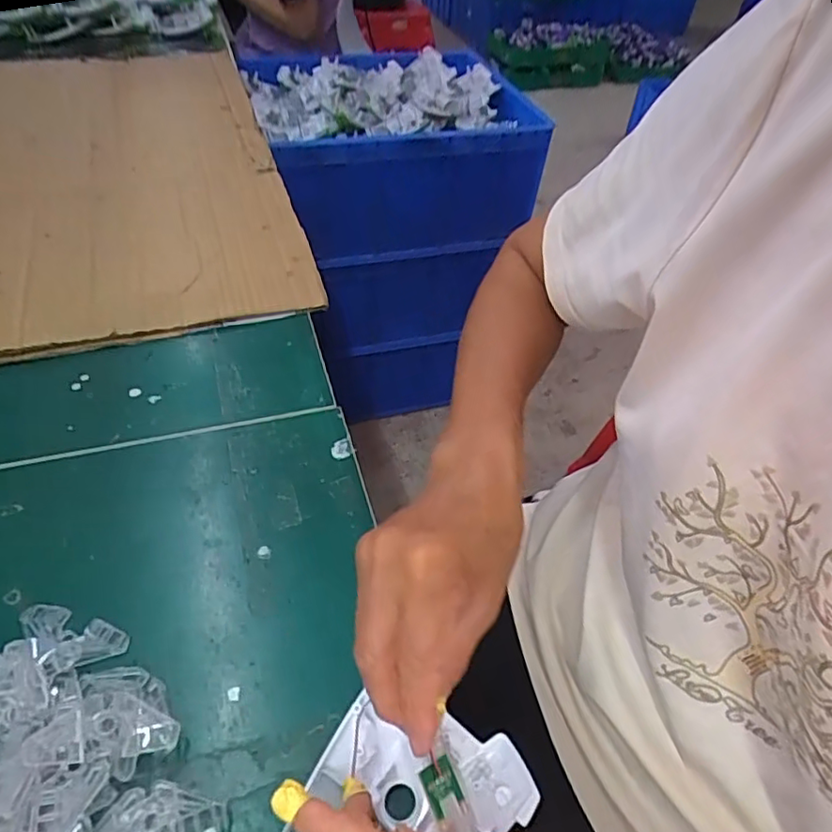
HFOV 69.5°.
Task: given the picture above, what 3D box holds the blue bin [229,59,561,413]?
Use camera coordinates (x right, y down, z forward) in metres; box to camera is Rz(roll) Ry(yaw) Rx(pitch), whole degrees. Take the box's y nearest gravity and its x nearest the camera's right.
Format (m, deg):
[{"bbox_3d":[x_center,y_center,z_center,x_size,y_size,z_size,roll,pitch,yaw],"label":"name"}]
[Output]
[{"bbox_3d":[-0.082,-0.400,1.333,0.441,0.652,0.450,-11,49,-16],"label":"blue bin"}]

